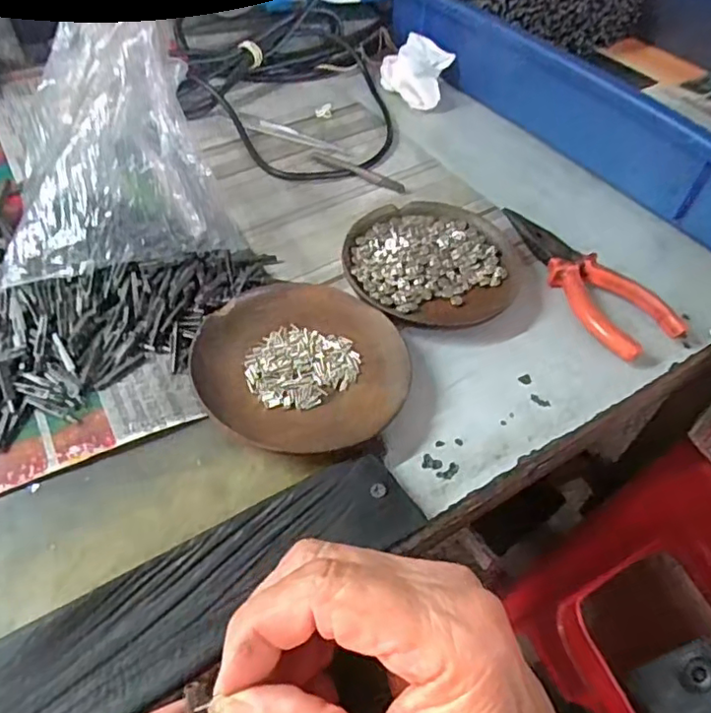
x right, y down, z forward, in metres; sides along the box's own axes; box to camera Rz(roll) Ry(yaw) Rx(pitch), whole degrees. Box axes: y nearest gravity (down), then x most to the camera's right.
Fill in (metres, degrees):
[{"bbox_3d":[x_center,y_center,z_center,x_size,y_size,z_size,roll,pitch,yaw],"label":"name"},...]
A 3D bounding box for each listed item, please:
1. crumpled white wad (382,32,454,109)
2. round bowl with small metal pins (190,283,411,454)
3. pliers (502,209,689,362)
[{"bbox_3d":[0.052,-0.256,0.536,0.060,0.042,0.073,18,51,9],"label":"crumpled white wad"},{"bbox_3d":[-0.029,0.005,0.329,0.110,0.017,0.113,3,51,-3],"label":"round bowl with small metal pins"},{"bbox_3d":[0.153,-0.054,0.398,0.051,0.016,0.139,-16,54,-17],"label":"pliers"}]

